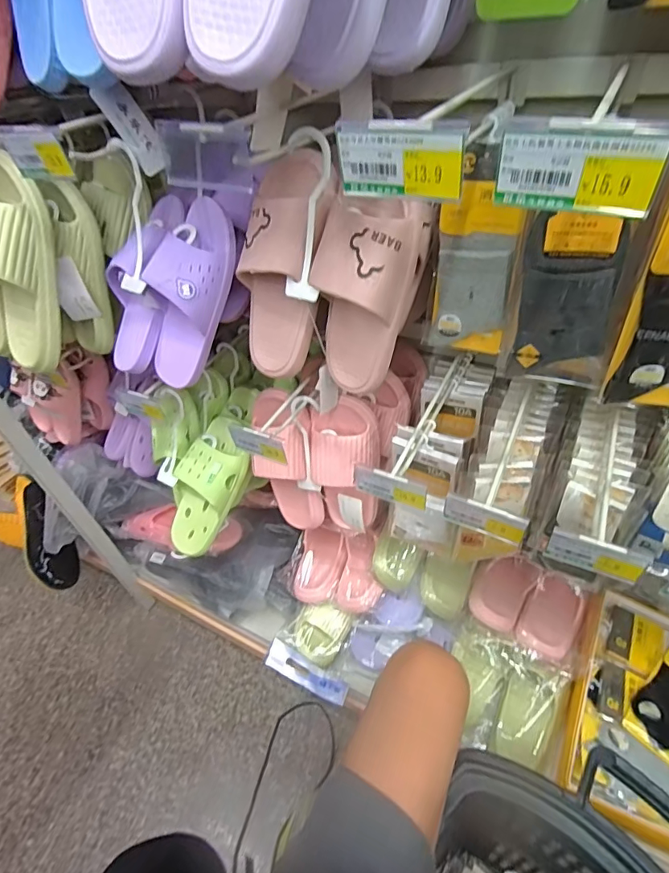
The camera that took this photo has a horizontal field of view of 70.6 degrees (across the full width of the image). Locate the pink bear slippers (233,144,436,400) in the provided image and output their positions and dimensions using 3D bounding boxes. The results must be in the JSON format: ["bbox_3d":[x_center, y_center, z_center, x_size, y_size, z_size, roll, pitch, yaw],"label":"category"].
[{"bbox_3d":[-0.002,-0.183,0.547,0.213,0.218,0.113,7,45,16],"label":"pink bear slippers"}]

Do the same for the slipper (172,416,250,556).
[{"bbox_3d":[-0.216,0.085,0.808,0.105,0.230,0.085,26,14,-4],"label":"slipper"}]

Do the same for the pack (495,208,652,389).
[{"bbox_3d":[0.238,-0.134,0.485,0.104,0.182,0.027,9,43,14],"label":"pack"}]

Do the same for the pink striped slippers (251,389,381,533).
[{"bbox_3d":[-0.024,0.040,0.754,0.185,0.237,0.089,4,44,12],"label":"pink striped slippers"}]

